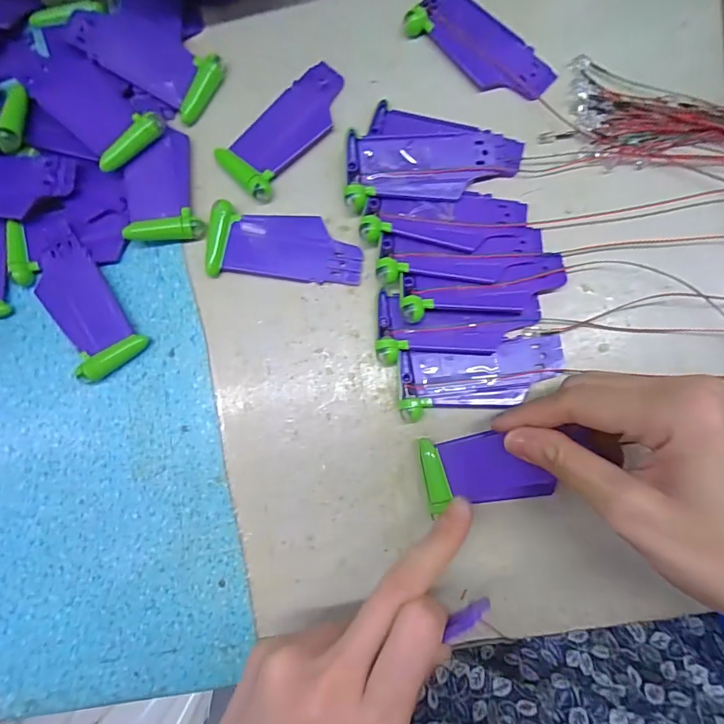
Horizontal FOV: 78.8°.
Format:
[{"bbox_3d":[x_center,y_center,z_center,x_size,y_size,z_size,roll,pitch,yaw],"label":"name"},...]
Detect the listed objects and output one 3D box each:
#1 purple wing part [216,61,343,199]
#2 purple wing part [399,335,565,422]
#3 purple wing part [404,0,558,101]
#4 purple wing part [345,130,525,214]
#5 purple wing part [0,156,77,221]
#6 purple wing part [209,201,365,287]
[{"bbox_3d":[-0.044,-0.141,0.264,0.038,0.009,0.088,42,89,7],"label":"purple wing part"},{"bbox_3d":[0.066,0.008,0.242,0.089,0.008,0.036,-7,84,4],"label":"purple wing part"},{"bbox_3d":[0.071,-0.187,0.260,0.089,0.008,0.038,43,89,7],"label":"purple wing part"},{"bbox_3d":[0.042,-0.110,0.252,0.099,0.013,0.041,-1,85,4],"label":"purple wing part"},{"bbox_3d":[-0.213,-0.103,0.260,0.088,0.008,0.038,2,85,4],"label":"purple wing part"},{"bbox_3d":[-0.045,-0.068,0.257,0.088,0.009,0.040,4,85,5],"label":"purple wing part"}]

